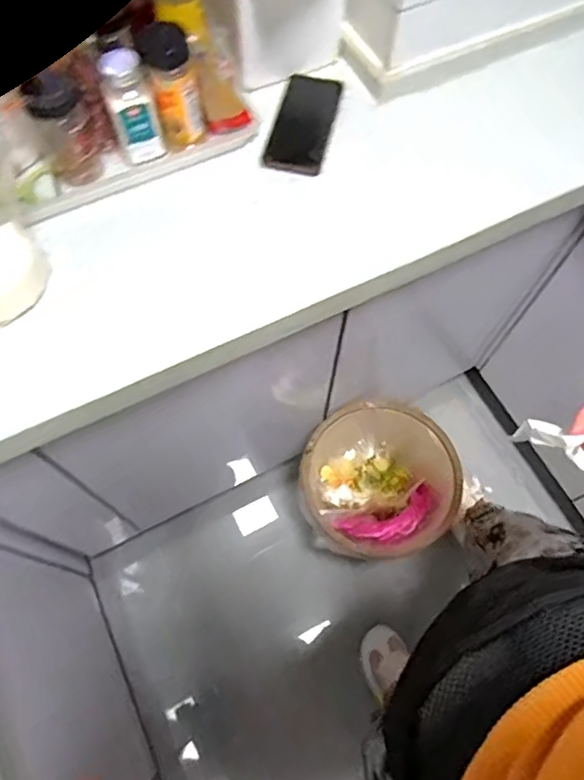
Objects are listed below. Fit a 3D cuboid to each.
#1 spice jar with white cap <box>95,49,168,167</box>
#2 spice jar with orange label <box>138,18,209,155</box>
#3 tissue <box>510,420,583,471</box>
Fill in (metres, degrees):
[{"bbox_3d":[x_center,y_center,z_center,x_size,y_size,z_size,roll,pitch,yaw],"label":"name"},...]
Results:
[{"bbox_3d":[-0.187,-0.325,0.652,0.052,0.110,0.054,-18,68,-8],"label":"spice jar with white cap"},{"bbox_3d":[-0.135,-0.349,0.655,0.053,0.123,0.057,0,66,0],"label":"spice jar with orange label"},{"bbox_3d":[0.237,0.046,0.471,0.088,0.029,0.029,37,70,29],"label":"tissue"}]

